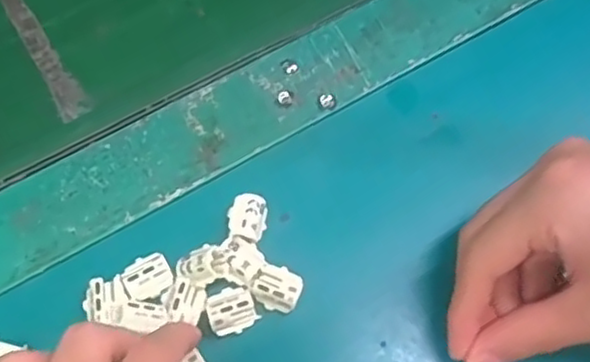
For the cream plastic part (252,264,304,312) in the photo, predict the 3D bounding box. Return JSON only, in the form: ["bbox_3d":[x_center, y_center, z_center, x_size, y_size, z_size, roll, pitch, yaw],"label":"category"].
[{"bbox_3d":[-0.008,0.051,0.320,0.022,0.011,0.019,30,71,9],"label":"cream plastic part"}]

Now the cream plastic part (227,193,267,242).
[{"bbox_3d":[-0.023,0.018,0.332,0.017,0.013,0.022,13,69,3],"label":"cream plastic part"}]

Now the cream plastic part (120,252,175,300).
[{"bbox_3d":[-0.069,0.045,0.320,0.021,0.012,0.020,-29,73,-12],"label":"cream plastic part"}]

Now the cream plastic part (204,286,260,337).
[{"bbox_3d":[-0.029,0.060,0.314,0.021,0.010,0.020,-28,72,-12],"label":"cream plastic part"}]

